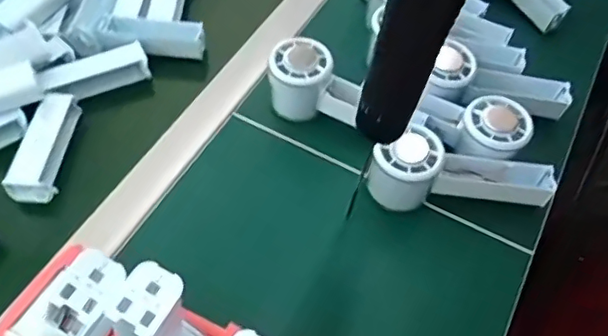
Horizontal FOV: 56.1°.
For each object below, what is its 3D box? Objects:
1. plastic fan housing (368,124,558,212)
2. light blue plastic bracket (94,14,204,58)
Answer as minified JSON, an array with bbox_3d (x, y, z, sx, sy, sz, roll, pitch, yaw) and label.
[{"bbox_3d":[0.131,0.004,0.475,0.153,0.053,0.056,7,55,0],"label":"plastic fan housing"},{"bbox_3d":[-0.153,-0.138,0.580,0.106,0.017,0.034,11,55,3],"label":"light blue plastic bracket"}]

